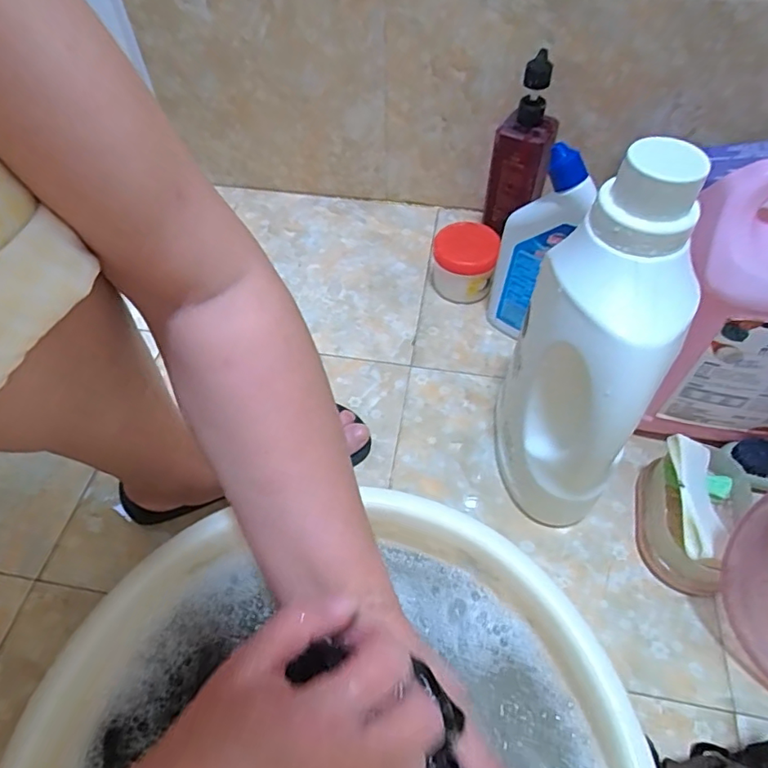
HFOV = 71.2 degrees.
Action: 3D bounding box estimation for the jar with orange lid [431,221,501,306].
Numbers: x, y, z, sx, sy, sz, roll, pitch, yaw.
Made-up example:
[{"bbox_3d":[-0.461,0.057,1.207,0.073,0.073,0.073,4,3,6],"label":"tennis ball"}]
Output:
[{"bbox_3d":[0.099,-0.150,0.670,0.077,0.074,0.070,6,53,5],"label":"jar with orange lid"}]

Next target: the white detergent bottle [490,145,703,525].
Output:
[{"bbox_3d":[0.156,-0.021,0.429,0.103,0.314,0.149,16,55,13],"label":"white detergent bottle"}]

